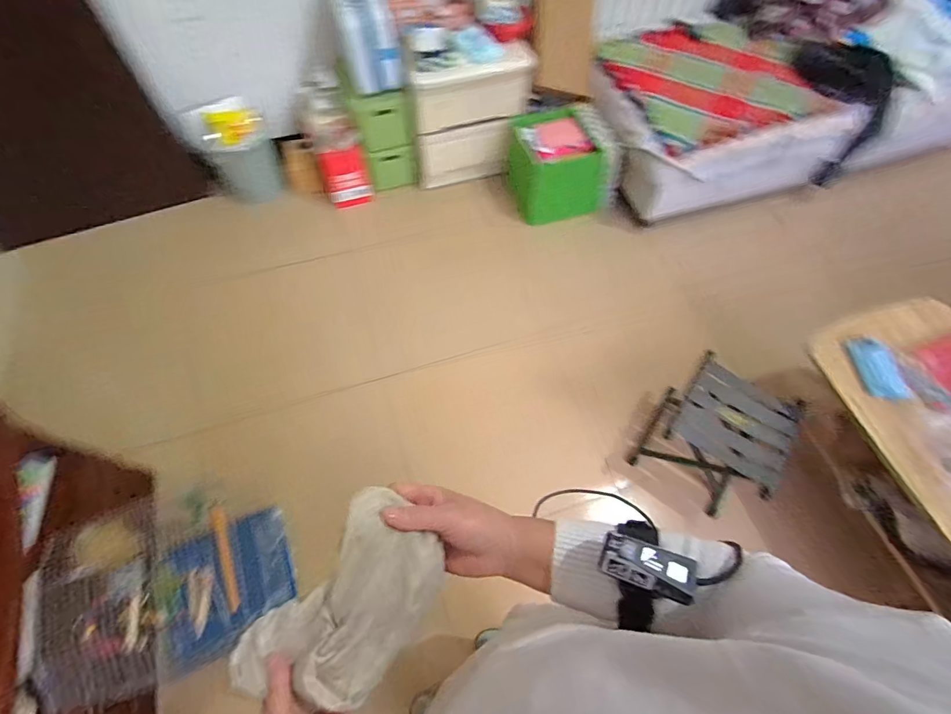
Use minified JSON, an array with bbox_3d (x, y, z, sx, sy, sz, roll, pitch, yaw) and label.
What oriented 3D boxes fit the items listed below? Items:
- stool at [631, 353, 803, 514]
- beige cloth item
[{"bbox_3d":[0.681,0.223,1.266,0.300,0.318,0.294,31,65,15],"label":"stool"},{"bbox_3d":[-0.112,0.214,0.364,0.110,0.071,0.182,41,68,19],"label":"beige cloth item"}]

